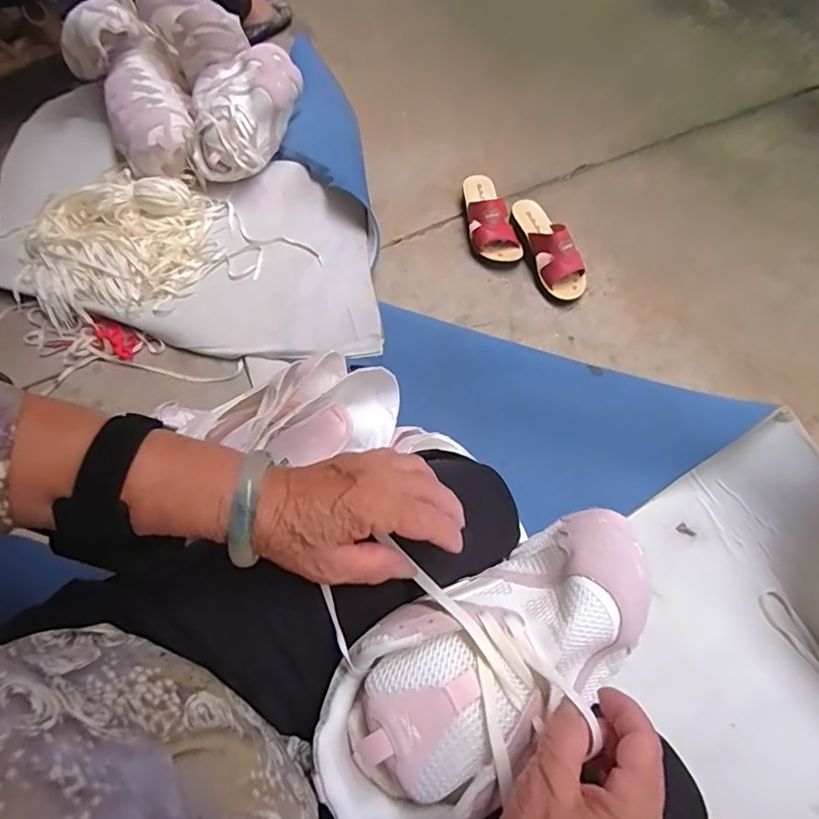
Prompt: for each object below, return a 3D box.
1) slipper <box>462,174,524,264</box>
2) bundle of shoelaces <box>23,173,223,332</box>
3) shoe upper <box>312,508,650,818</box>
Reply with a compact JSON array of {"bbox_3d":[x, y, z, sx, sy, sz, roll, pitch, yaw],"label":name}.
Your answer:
[{"bbox_3d":[0.161,-0.390,1.051,0.095,0.066,0.215,-5,63,-1],"label":"slipper"},{"bbox_3d":[-0.545,-0.317,1.018,0.369,0.068,0.302,-28,66,-12],"label":"bundle of shoelaces"},{"bbox_3d":[0.050,0.161,0.339,0.241,0.058,0.109,-35,68,-10],"label":"shoe upper"}]

